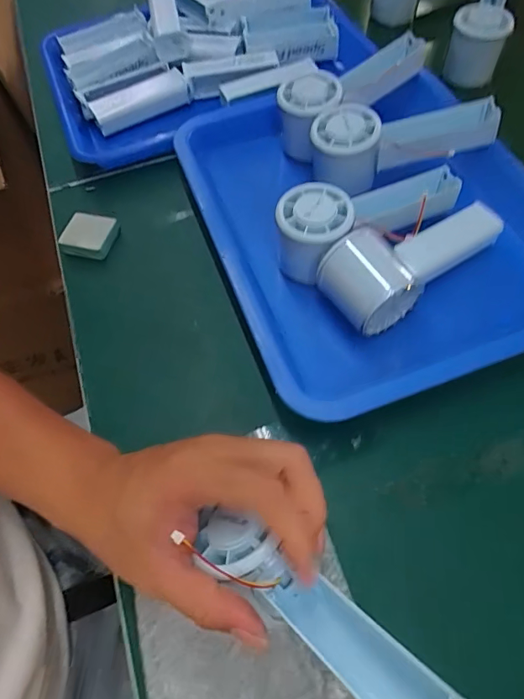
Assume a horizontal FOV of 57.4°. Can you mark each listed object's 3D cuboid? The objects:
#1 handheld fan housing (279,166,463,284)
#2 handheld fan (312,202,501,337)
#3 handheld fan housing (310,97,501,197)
[{"bbox_3d":[0.084,-0.103,0.378,0.156,0.055,0.057,-17,61,-7],"label":"handheld fan housing"},{"bbox_3d":[0.119,-0.073,0.358,0.155,0.047,0.061,-29,64,-14],"label":"handheld fan"},{"bbox_3d":[0.117,-0.178,0.409,0.154,0.046,0.066,-14,61,-6],"label":"handheld fan housing"}]

